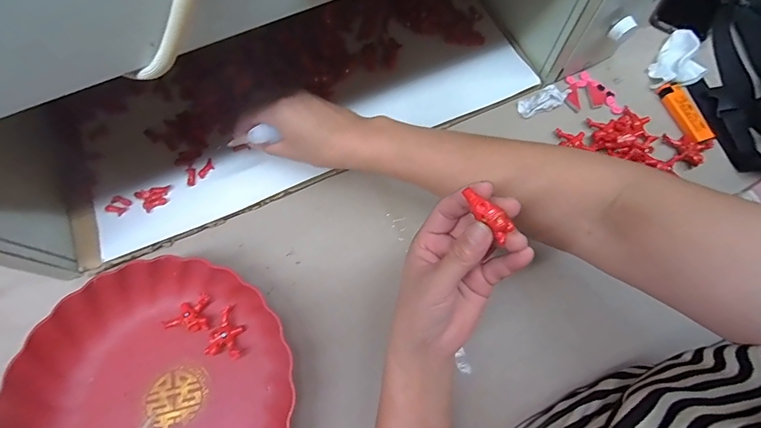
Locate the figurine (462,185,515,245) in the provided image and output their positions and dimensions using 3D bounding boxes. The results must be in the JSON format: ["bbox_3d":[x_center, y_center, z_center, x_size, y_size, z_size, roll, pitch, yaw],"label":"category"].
[{"bbox_3d":[0.071,-0.001,0.246,0.014,0.010,0.041,-43,88,-13],"label":"figurine"}]

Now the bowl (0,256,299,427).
[{"bbox_3d":[-0.206,0.167,0.339,0.232,0.043,0.237,-1,70,2],"label":"bowl"}]

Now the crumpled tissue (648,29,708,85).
[{"bbox_3d":[0.366,-0.186,0.464,0.053,0.019,0.081,37,75,14],"label":"crumpled tissue"}]

